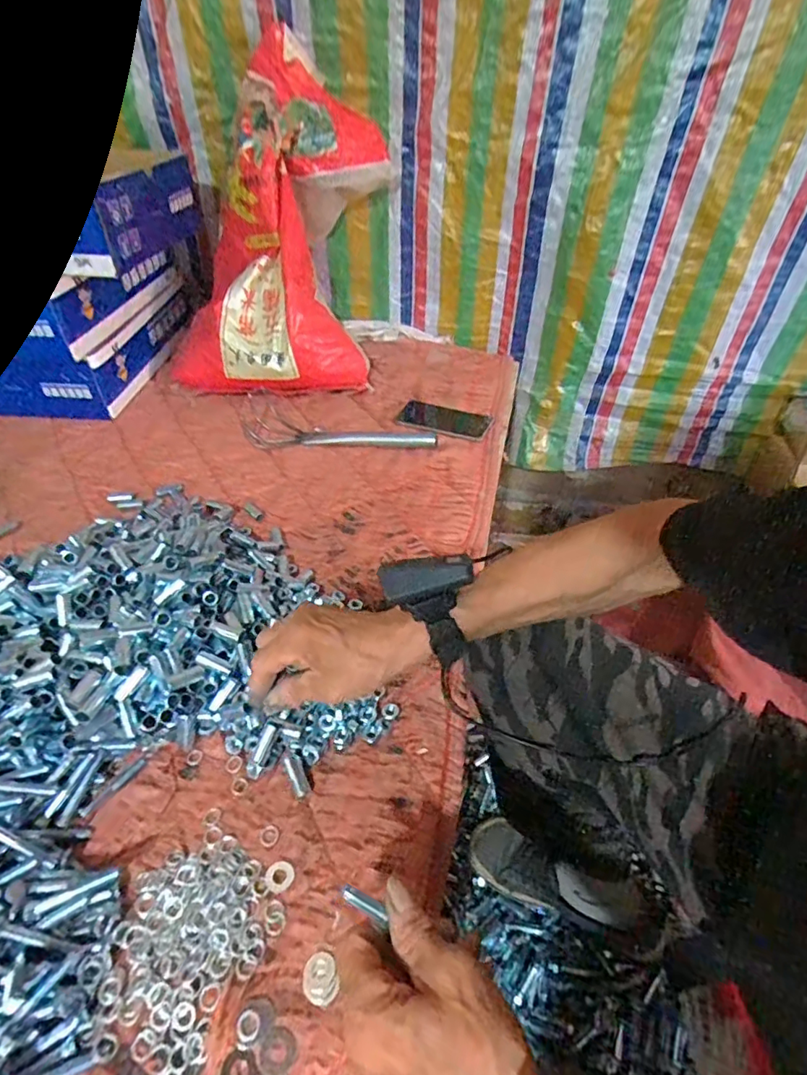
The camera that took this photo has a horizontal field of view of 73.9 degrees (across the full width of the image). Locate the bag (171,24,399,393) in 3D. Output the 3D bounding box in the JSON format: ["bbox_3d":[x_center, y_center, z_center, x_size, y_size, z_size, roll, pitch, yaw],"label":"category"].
[{"bbox_3d":[-0.197,-0.474,0.875,0.286,0.490,0.194,21,16,18],"label":"bag"}]

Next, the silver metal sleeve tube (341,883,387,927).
[{"bbox_3d":[-0.023,0.219,0.321,0.035,0.009,0.009,43,44,-9],"label":"silver metal sleeve tube"}]

